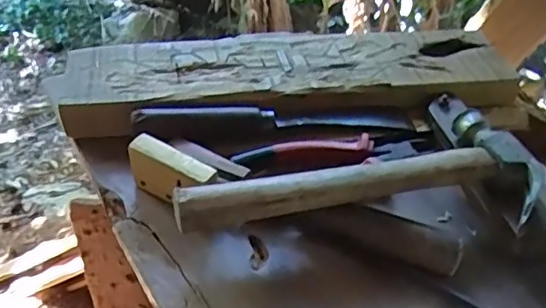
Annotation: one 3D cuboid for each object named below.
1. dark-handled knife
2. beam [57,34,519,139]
[{"bbox_3d":[0.004,-0.033,0.532,0.258,0.020,0.024,-2,42,-8],"label":"dark-handled knife"},{"bbox_3d":[0.022,-0.082,0.593,0.452,0.041,0.127,-5,43,-11],"label":"beam"}]

